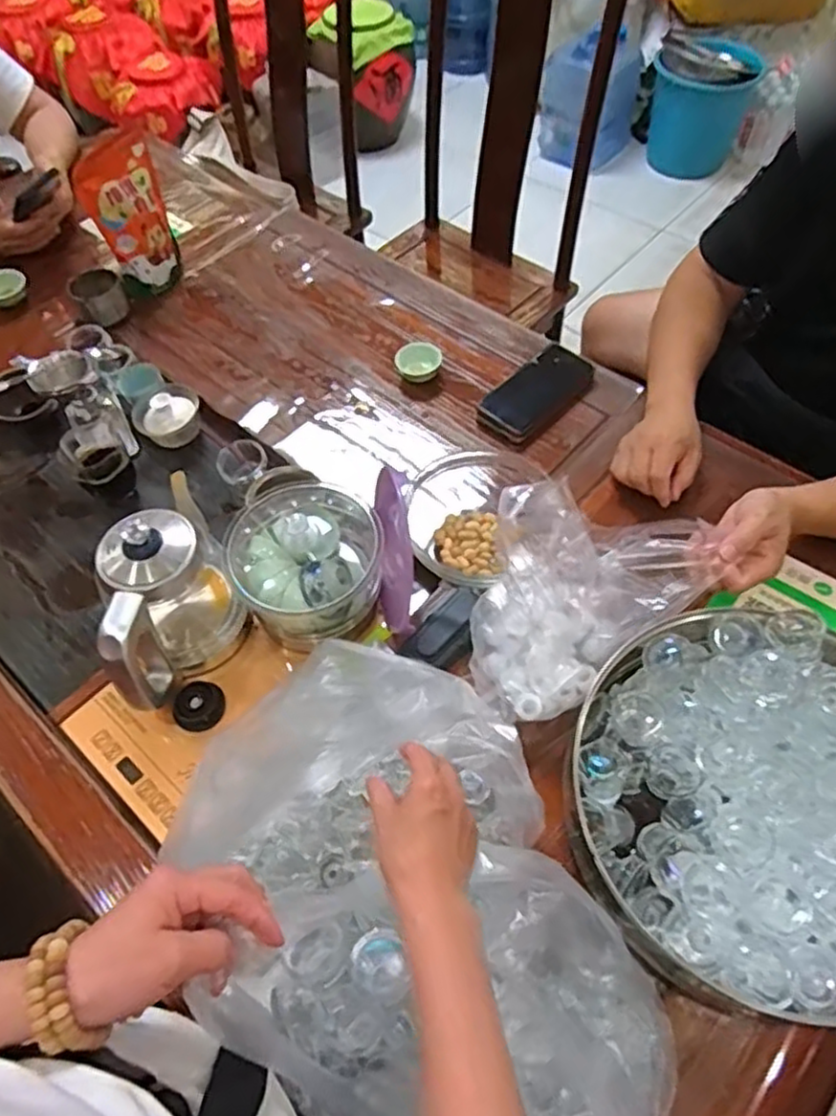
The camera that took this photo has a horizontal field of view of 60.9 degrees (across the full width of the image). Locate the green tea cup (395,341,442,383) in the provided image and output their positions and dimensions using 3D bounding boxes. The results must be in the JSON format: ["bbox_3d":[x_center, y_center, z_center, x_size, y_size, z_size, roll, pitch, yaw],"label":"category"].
[{"bbox_3d":[0.001,-0.264,0.959,0.061,0.030,0.050,-2,56,1],"label":"green tea cup"}]

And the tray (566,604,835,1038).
[{"bbox_3d":[0.286,0.204,0.599,0.308,0.102,0.296,-1,56,1],"label":"tray"}]

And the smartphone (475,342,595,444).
[{"bbox_3d":[0.155,-0.218,0.919,0.158,0.020,0.080,-41,72,-19],"label":"smartphone"}]

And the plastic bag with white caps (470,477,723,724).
[{"bbox_3d":[0.155,0.021,0.686,0.250,0.141,0.156,-31,61,-18],"label":"plastic bag with white caps"}]

